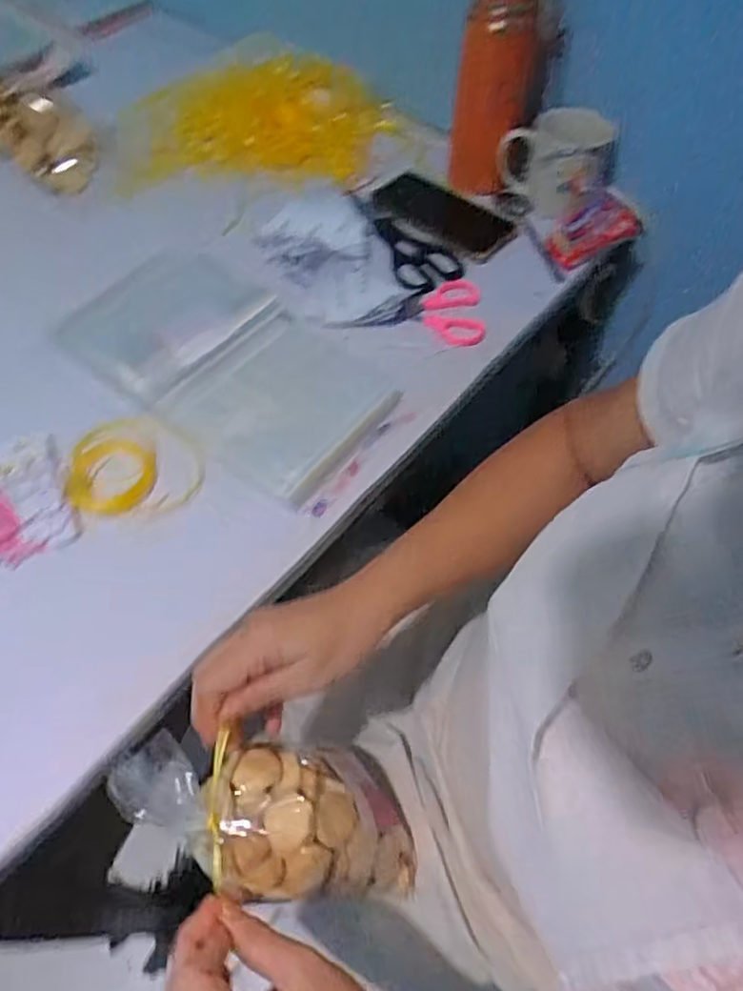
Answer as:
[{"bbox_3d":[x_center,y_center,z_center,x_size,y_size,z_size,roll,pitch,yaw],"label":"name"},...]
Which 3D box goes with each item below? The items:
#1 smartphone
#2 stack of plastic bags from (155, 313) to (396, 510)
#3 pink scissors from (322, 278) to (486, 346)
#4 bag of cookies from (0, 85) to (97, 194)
[{"bbox_3d":[0.079,-0.324,0.736,0.167,0.007,0.090,35,63,19],"label":"smartphone"},{"bbox_3d":[-0.079,-0.084,0.574,0.160,0.018,0.167,35,63,19],"label":"stack of plastic bags"},{"bbox_3d":[0.037,-0.188,0.651,0.155,0.014,0.087,-4,58,-4],"label":"pink scissors"},{"bbox_3d":[-0.414,-0.427,0.729,0.187,0.085,0.066,20,58,-8],"label":"bag of cookies"}]

